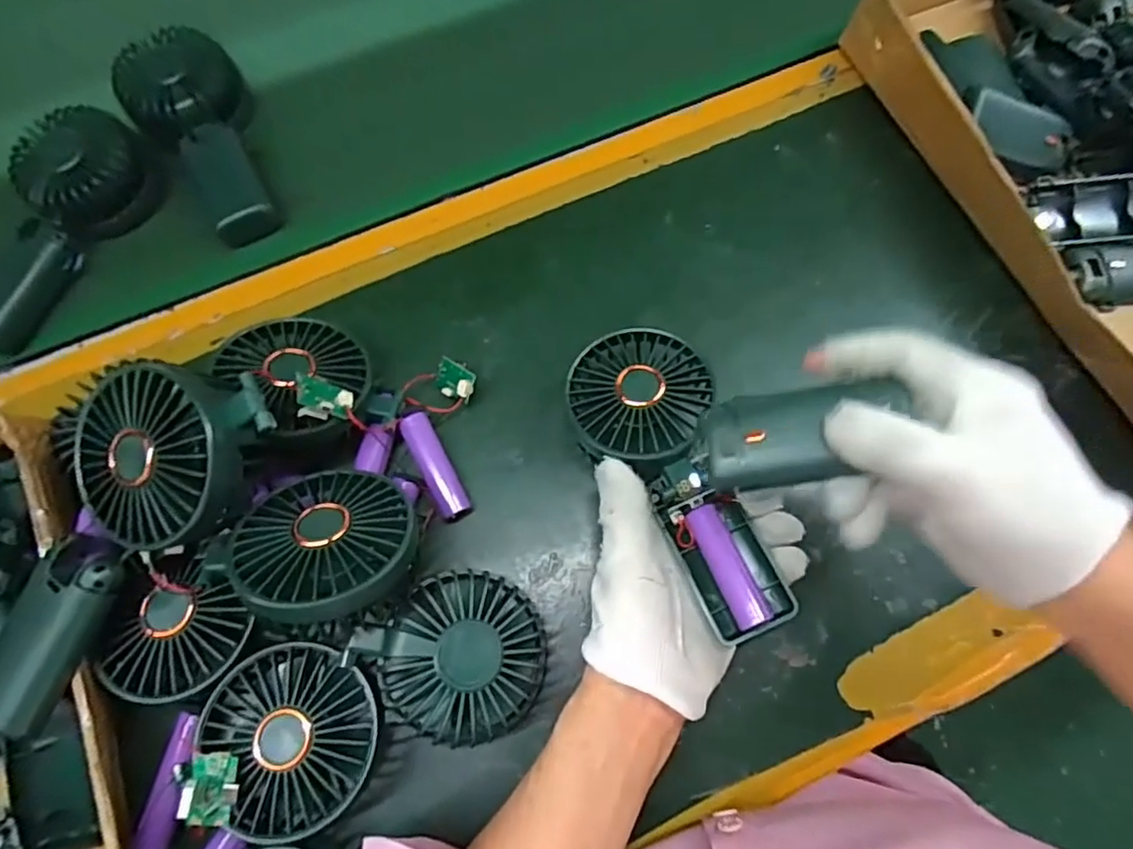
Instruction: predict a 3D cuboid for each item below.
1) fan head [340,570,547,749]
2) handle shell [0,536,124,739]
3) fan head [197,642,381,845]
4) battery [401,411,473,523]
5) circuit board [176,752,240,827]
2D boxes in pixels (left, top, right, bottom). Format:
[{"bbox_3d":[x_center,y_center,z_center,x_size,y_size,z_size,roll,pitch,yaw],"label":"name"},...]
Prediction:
[{"bbox_3d":[-0.054,0.121,0.316,0.084,0.038,0.079,0,70,1],"label":"fan head"},{"bbox_3d":[-0.255,0.104,0.303,0.044,0.026,0.095,30,88,11],"label":"handle shell"},{"bbox_3d":[-0.133,0.154,0.305,0.076,0.026,0.087,-32,72,-10],"label":"fan head"},{"bbox_3d":[-0.080,0.025,0.370,0.019,0.015,0.070,-26,86,-8],"label":"battery"},{"bbox_3d":[-0.165,0.171,0.283,0.022,0.008,0.030,16,73,-18],"label":"circuit board"}]

